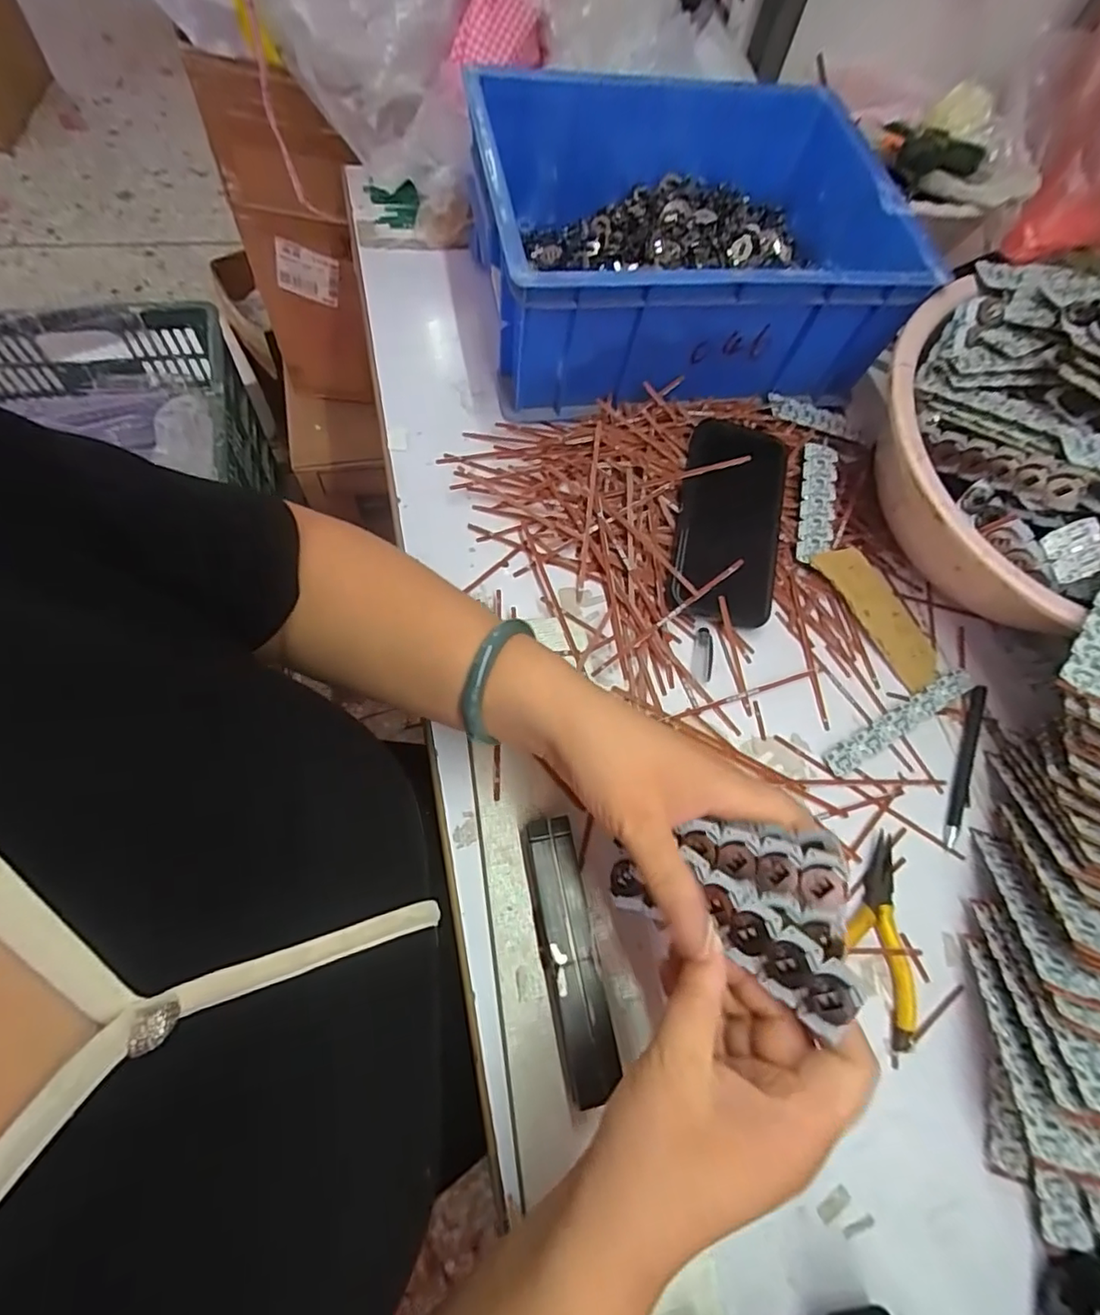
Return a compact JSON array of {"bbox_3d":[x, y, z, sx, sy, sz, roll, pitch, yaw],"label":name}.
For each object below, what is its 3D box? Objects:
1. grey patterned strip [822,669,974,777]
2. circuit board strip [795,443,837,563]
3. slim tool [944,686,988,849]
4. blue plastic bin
[{"bbox_3d":[0.259,0.046,0.426,0.147,0.004,0.020,-25,80,-18],"label":"grey patterned strip"},{"bbox_3d":[0.220,-0.127,0.475,0.030,0.004,0.106,12,75,-6],"label":"circuit board strip"},{"bbox_3d":[0.301,0.076,0.420,0.013,0.013,0.129,26,67,3],"label":"slim tool"},{"bbox_3d":[0.114,-0.373,0.495,0.338,0.135,0.285,-5,69,-10],"label":"blue plastic bin"}]

